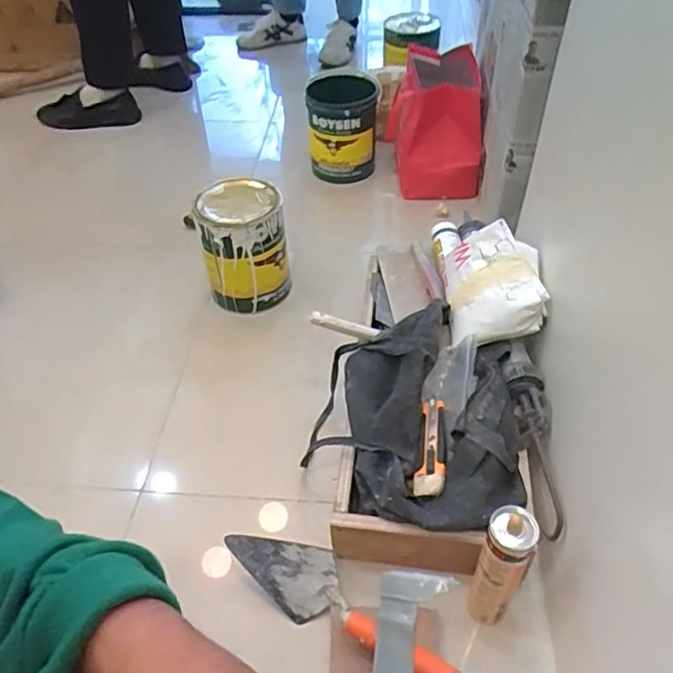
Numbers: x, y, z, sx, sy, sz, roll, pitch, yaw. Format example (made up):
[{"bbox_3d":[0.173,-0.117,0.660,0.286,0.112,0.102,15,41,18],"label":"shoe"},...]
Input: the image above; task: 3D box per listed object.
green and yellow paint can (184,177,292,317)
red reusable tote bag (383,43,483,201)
[{"bbox_3d":[-0.177,-0.172,1.162,0.162,0.221,0.150,-1,46,1],"label":"green and yellow paint can"},{"bbox_3d":[0.226,-0.501,1.420,0.208,0.249,0.304,1,46,3],"label":"red reusable tote bag"}]

